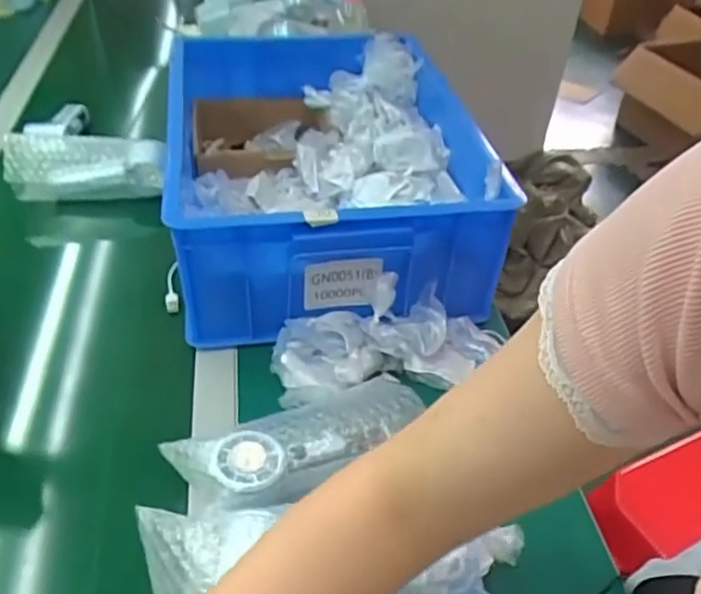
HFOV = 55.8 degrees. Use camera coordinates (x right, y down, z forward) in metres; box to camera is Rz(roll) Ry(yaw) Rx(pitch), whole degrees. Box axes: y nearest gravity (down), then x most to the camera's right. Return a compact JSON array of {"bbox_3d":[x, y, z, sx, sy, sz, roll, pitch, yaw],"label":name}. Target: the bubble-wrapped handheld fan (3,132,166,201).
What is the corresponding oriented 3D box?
[{"bbox_3d":[-0.344,-0.177,0.873,0.190,0.076,0.066,-4,42,-9],"label":"bubble-wrapped handheld fan"}]

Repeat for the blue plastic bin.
[{"bbox_3d":[-0.037,-0.175,0.810,0.333,0.139,0.448,-5,43,-10],"label":"blue plastic bin"}]

